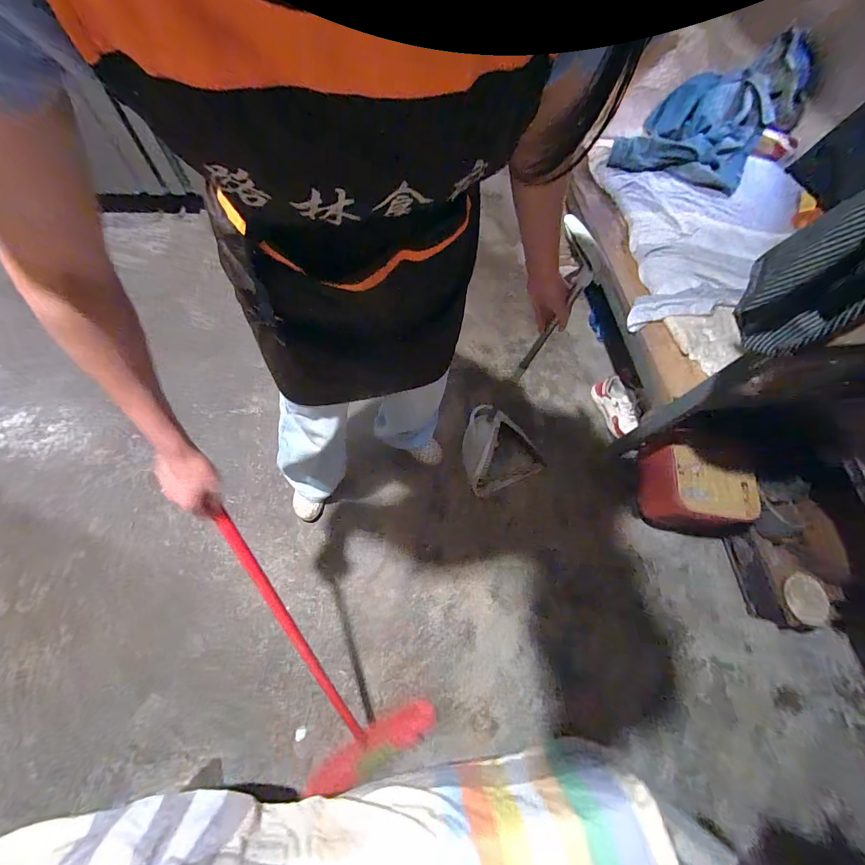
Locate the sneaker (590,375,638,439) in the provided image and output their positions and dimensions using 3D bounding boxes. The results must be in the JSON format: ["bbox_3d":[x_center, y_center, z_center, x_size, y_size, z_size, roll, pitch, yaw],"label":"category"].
[{"bbox_3d":[0.693,-0.097,1.430,0.110,0.084,0.270,-6,57,-3],"label":"sneaker"}]

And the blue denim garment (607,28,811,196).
[{"bbox_3d":[0.976,-1.073,1.297,0.705,0.228,0.364,-40,75,-14],"label":"blue denim garment"}]

